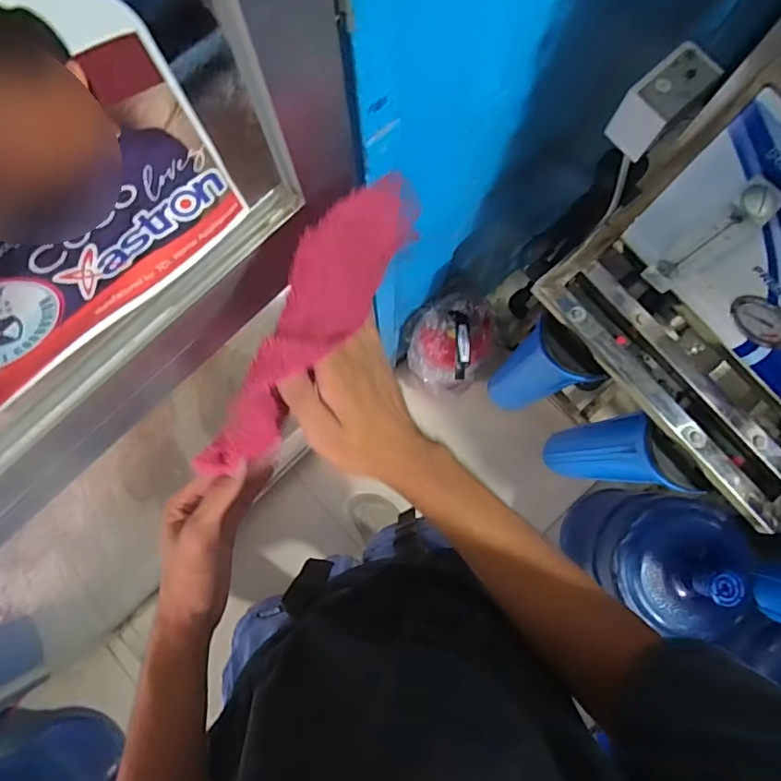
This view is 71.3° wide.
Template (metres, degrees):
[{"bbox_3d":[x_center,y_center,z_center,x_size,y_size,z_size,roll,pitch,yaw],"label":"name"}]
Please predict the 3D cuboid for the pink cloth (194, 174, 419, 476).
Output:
[{"bbox_3d":[-0.059,-0.033,0.353,0.049,0.057,0.233,34,99,5],"label":"pink cloth"}]

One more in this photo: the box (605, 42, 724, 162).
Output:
[{"bbox_3d":[0.261,-0.277,0.528,0.086,0.064,0.049,-43,84,-5],"label":"box"}]

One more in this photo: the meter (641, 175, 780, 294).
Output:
[{"bbox_3d":[0.307,-0.146,0.526,0.040,0.178,0.032,-38,83,-5],"label":"meter"}]

